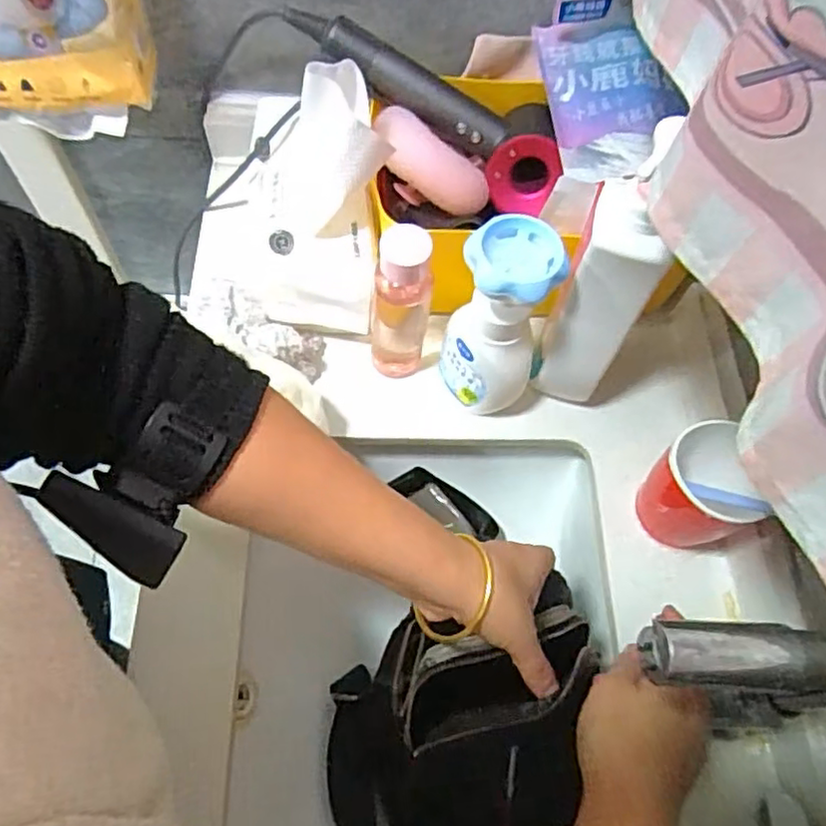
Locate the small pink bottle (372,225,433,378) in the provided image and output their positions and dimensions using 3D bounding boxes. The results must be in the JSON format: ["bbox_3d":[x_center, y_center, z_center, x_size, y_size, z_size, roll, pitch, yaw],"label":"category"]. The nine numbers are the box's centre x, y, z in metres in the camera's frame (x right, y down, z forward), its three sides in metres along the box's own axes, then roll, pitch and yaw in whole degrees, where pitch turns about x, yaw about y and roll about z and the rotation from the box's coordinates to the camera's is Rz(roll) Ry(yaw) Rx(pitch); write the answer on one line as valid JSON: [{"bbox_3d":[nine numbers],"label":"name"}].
[{"bbox_3d":[-0.010,-0.089,0.546,0.045,0.157,0.046,5,63,-1],"label":"small pink bottle"}]

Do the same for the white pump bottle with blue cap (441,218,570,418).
[{"bbox_3d":[0.065,-0.069,0.528,0.070,0.172,0.064,1,63,-3],"label":"white pump bottle with blue cap"}]

